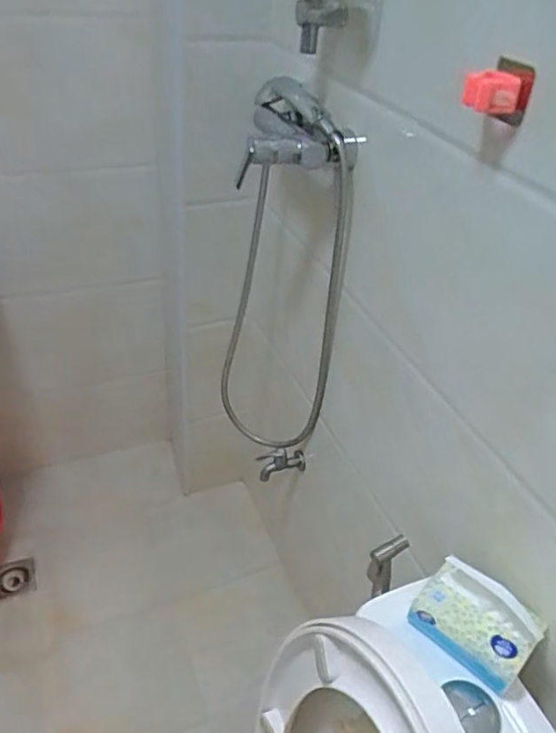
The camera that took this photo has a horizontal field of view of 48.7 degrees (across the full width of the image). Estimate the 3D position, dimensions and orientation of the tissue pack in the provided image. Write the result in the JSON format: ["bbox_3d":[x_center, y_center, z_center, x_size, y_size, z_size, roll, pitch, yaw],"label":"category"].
[{"bbox_3d":[0.232,0.300,0.729,0.138,0.070,0.081,31,44,29],"label":"tissue pack"}]

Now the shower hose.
[{"bbox_3d":[-0.014,-0.110,1.266,0.274,0.837,0.103,37,48,28],"label":"shower hose"}]

